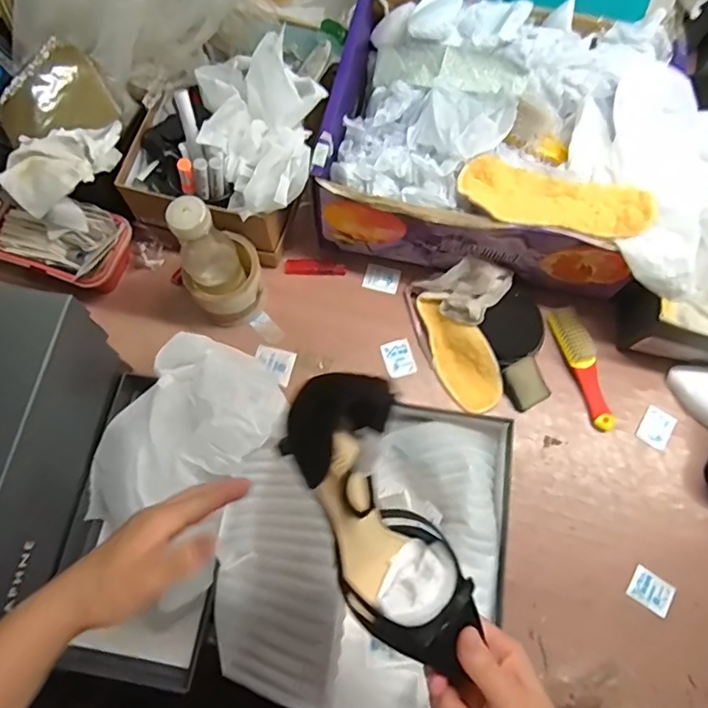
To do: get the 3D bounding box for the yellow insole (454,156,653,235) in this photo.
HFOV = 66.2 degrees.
[{"bbox_3d":[0.213,-0.164,0.581,0.196,0.029,0.075,20,73,5],"label":"yellow insole"}]

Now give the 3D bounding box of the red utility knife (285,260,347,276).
[{"bbox_3d":[-0.050,-0.113,0.712,0.079,0.013,0.018,4,72,0],"label":"red utility knife"}]

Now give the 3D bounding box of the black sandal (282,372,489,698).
[{"bbox_3d":[0.022,0.121,0.354,0.074,0.228,0.067,-26,30,-9],"label":"black sandal"}]

